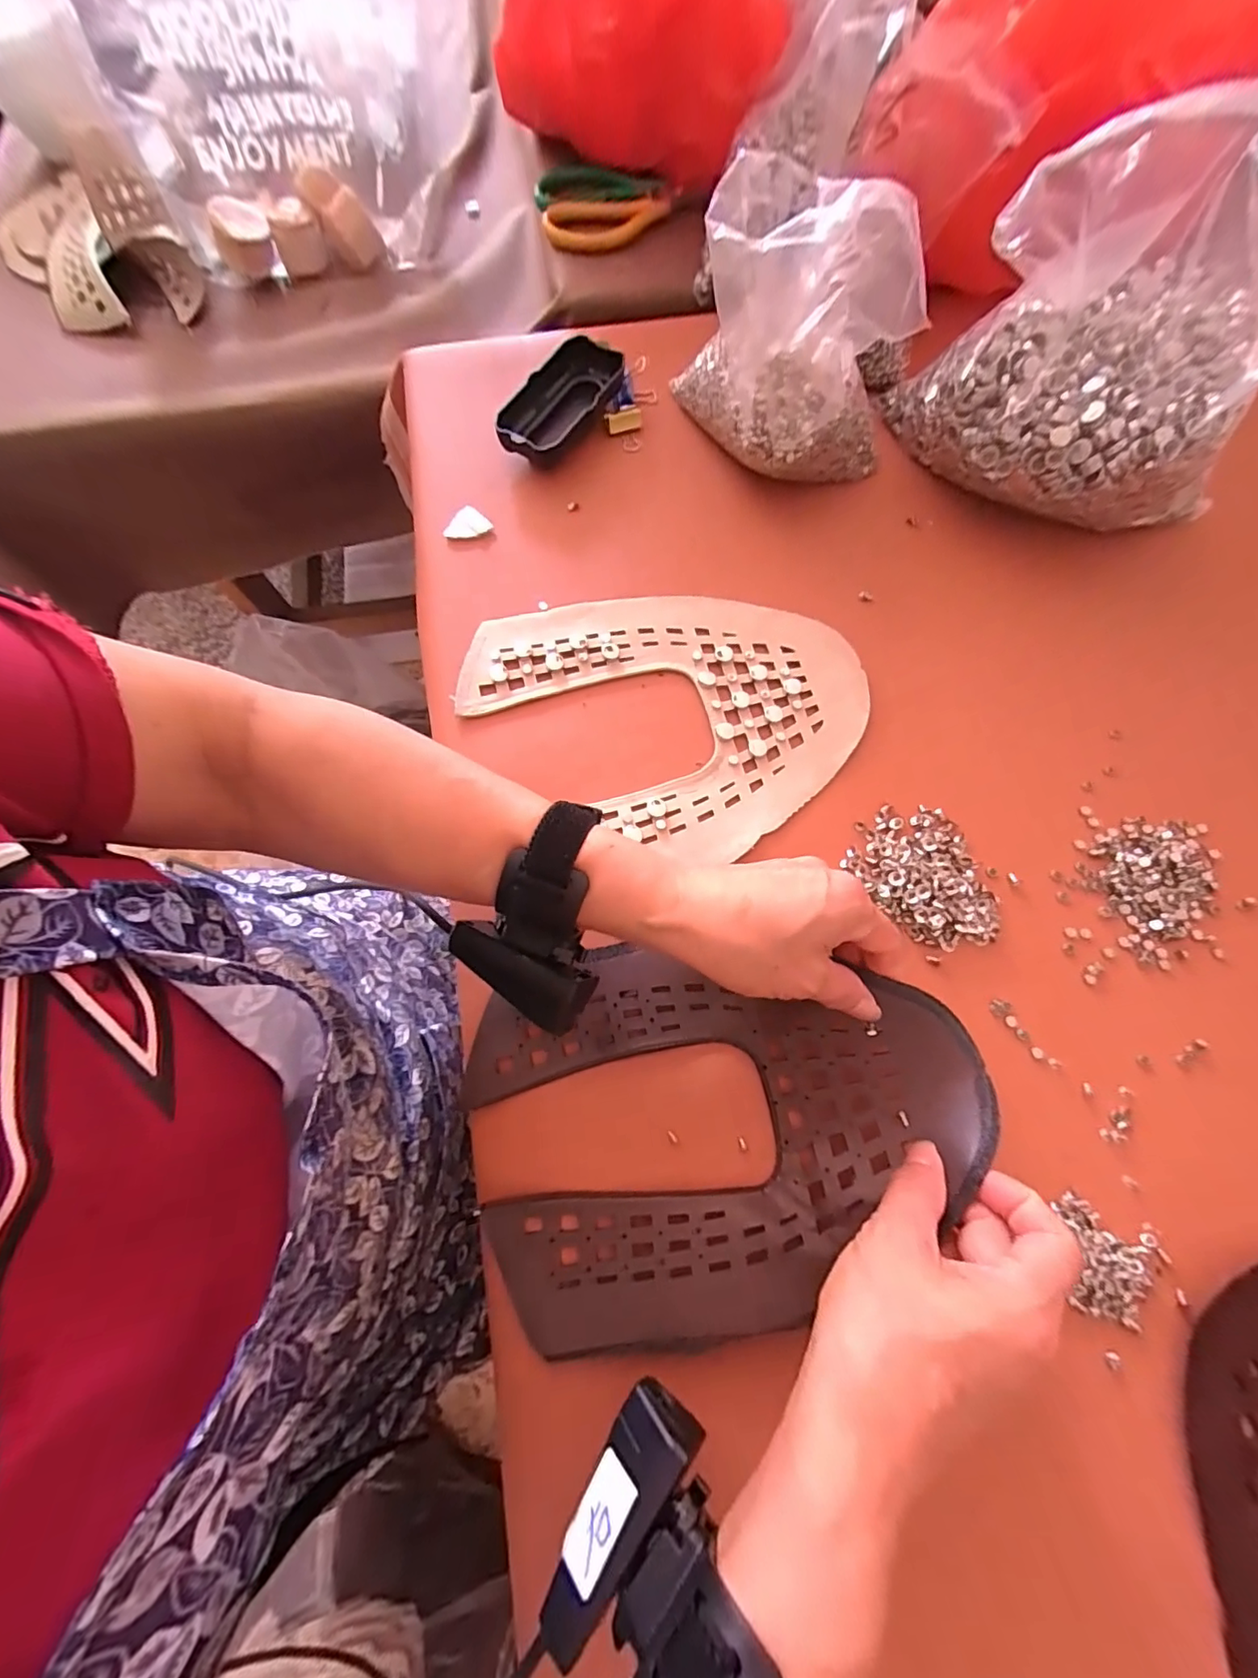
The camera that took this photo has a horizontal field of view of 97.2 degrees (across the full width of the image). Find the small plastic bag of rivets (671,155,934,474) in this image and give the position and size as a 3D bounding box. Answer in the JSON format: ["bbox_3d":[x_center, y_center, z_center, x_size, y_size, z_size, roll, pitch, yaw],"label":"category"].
[{"bbox_3d":[0.097,-0.317,0.357,0.099,0.137,0.137,-32,75,-10],"label":"small plastic bag of rivets"}]

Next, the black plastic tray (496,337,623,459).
[{"bbox_3d":[-0.053,-0.333,0.423,0.061,0.024,0.132,30,74,9],"label":"black plastic tray"}]

